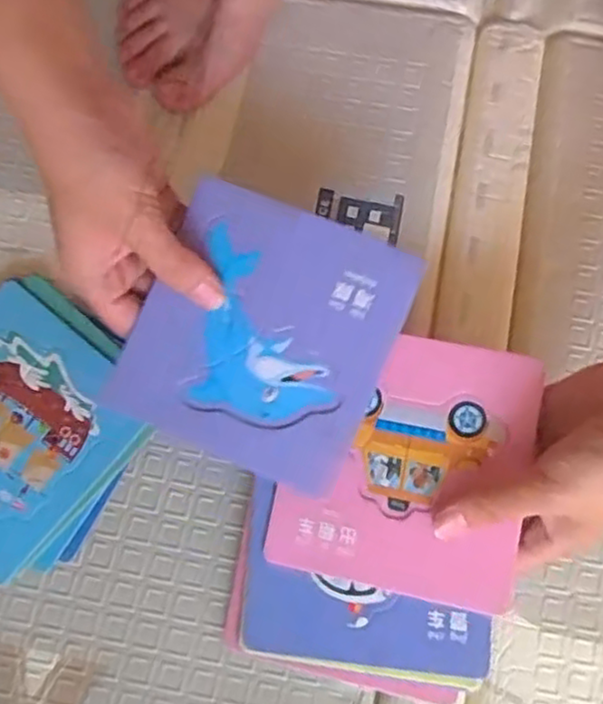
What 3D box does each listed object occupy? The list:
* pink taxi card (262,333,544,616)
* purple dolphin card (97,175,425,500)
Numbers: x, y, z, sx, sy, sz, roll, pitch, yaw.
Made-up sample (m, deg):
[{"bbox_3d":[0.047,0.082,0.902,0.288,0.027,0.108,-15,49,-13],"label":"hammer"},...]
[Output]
[{"bbox_3d":[0.051,0.053,0.341,0.115,0.004,0.122,10,80,13],"label":"pink taxi card"},{"bbox_3d":[-0.018,-0.010,0.331,0.116,0.005,0.124,23,84,6],"label":"purple dolphin card"}]

